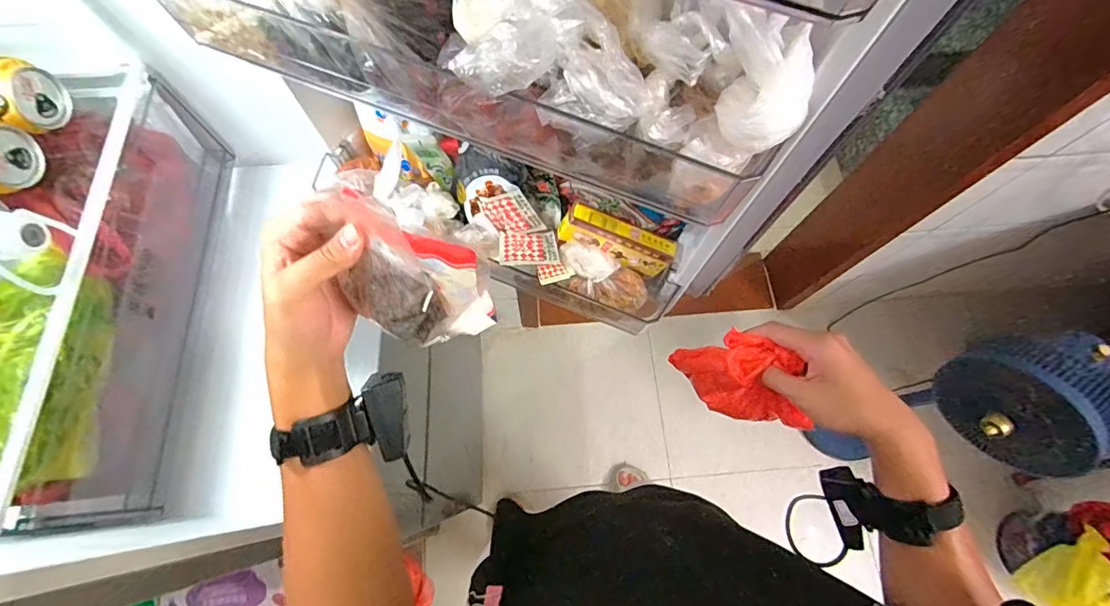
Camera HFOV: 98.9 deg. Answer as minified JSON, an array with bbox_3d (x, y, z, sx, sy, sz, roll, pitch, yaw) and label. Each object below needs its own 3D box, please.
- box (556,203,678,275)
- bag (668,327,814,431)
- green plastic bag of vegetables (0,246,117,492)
[{"bbox_3d":[0.068,-0.069,0.521,0.122,0.048,0.028,22,71,-10],"label":"box"},{"bbox_3d":[0.210,0.087,0.526,0.144,0.116,0.056,29,72,8],"label":"bag"},{"bbox_3d":[-0.492,0.065,0.433,0.121,0.067,0.206,-8,71,-4],"label":"green plastic bag of vegetables"}]

